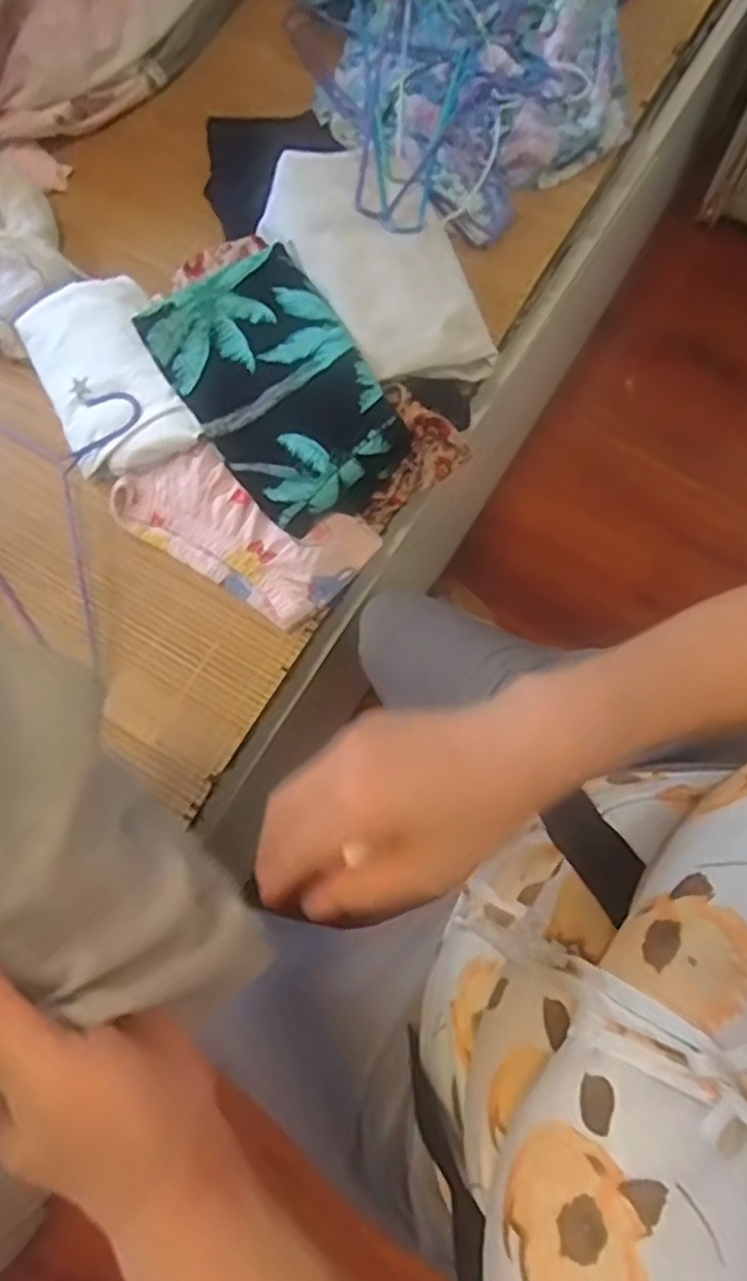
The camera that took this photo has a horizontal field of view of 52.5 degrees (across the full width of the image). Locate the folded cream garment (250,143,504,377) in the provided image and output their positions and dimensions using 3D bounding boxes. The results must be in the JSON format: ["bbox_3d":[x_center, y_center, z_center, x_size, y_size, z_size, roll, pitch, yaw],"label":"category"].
[{"bbox_3d":[0.008,-0.377,0.765,0.170,0.069,0.263,-26,75,-7],"label":"folded cream garment"}]

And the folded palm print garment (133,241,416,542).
[{"bbox_3d":[-0.092,-0.248,0.726,0.163,0.058,0.278,-33,76,-9],"label":"folded palm print garment"}]

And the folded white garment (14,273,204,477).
[{"bbox_3d":[-0.265,-0.264,0.759,0.127,0.031,0.227,-27,75,-7],"label":"folded white garment"}]

